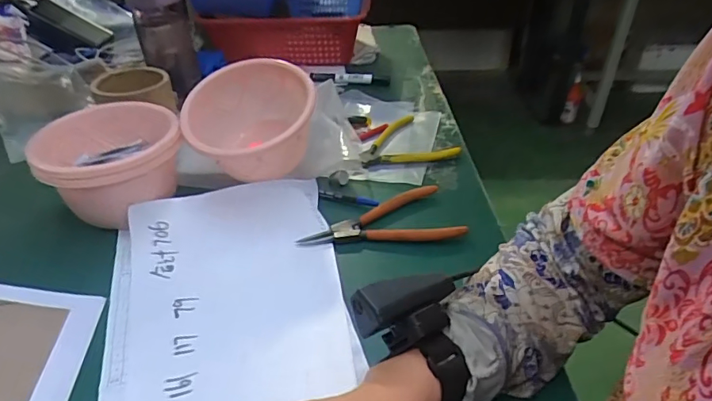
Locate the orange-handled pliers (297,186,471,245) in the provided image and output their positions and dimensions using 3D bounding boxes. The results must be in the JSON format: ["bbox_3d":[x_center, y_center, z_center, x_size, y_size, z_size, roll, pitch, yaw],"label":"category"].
[{"bbox_3d":[0.027,0.015,0.564,0.174,0.010,0.093,-3,36,-1],"label":"orange-handled pliers"}]

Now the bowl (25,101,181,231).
[{"bbox_3d":[-0.271,-0.039,0.563,0.146,0.090,0.130,-21,40,-24],"label":"bowl"}]

